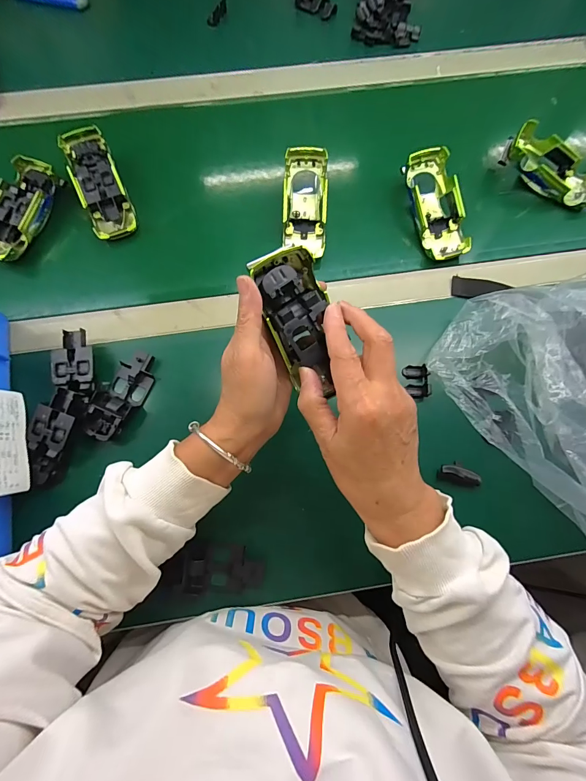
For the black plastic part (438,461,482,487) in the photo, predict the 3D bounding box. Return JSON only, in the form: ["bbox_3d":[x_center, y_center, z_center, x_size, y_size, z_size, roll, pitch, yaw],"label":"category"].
[{"bbox_3d":[0.176,0.087,0.363,0.040,0.012,0.023,7,77,0],"label":"black plastic part"}]

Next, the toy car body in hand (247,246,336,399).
[{"bbox_3d":[0.005,-0.054,0.280,0.048,0.035,0.113,-16,89,-5],"label":"toy car body in hand"}]

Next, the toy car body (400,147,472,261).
[{"bbox_3d":[0.180,-0.231,0.436,0.057,0.031,0.135,-14,91,-4],"label":"toy car body"}]

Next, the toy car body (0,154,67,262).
[{"bbox_3d":[-0.336,-0.221,0.429,0.056,0.040,0.135,25,78,4],"label":"toy car body"}]

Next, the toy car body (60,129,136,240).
[{"bbox_3d":[-0.242,-0.259,0.430,0.052,0.021,0.138,-21,93,-6],"label":"toy car body"}]

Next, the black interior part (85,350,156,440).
[{"bbox_3d":[-0.191,0.003,0.380,0.049,0.022,0.101,23,78,4],"label":"black interior part"}]

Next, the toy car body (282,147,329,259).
[{"bbox_3d":[0.015,-0.233,0.434,0.053,0.032,0.132,-1,91,-1],"label":"toy car body"}]

